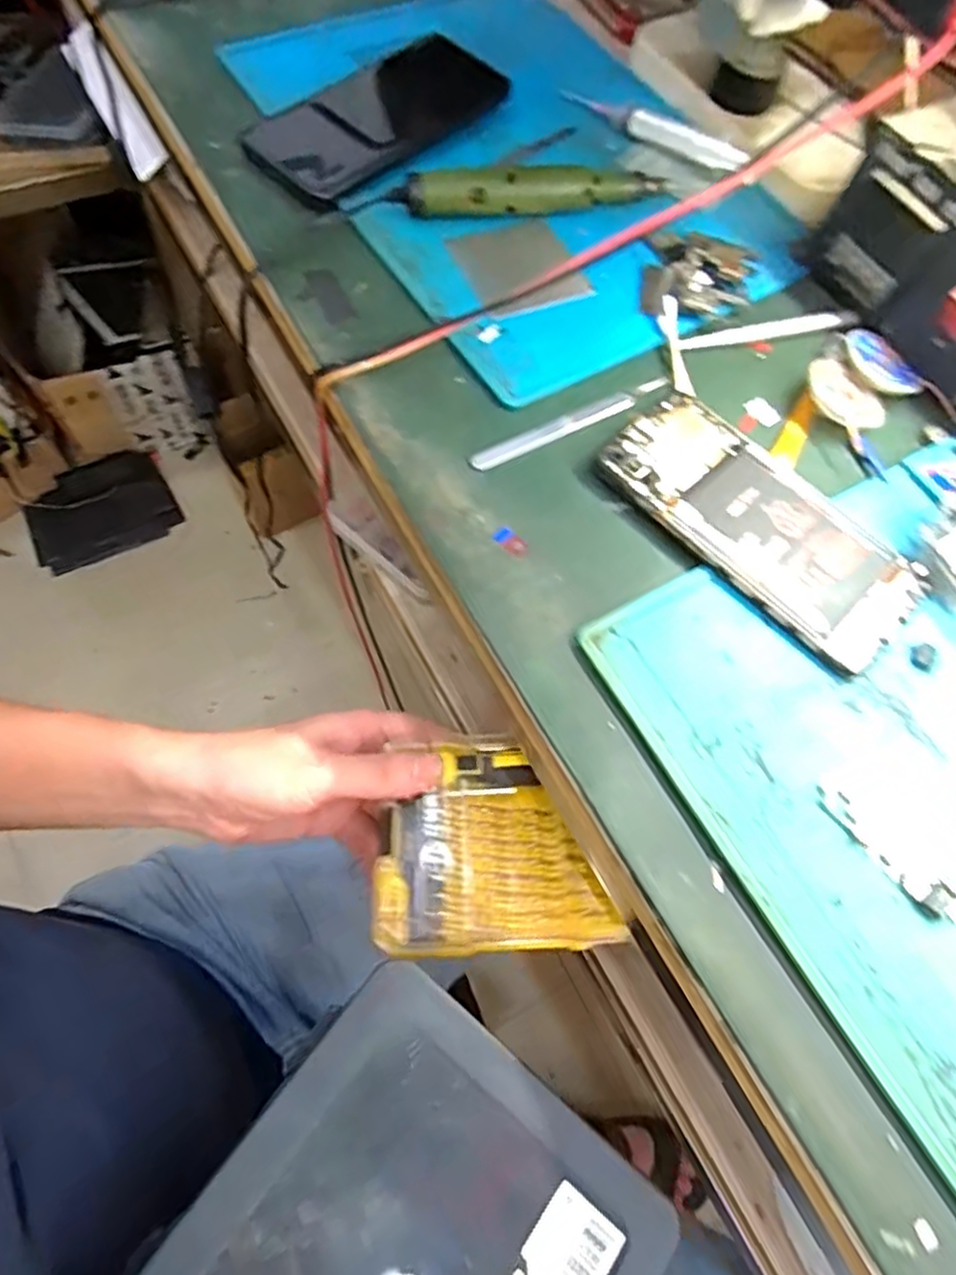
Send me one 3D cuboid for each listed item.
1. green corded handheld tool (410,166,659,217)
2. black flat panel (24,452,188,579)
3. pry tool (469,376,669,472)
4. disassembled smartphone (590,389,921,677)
[{"bbox_3d":[0.034,-0.264,0.414,0.151,0.026,0.016,-8,66,-7],"label":"green corded handheld tool"},{"bbox_3d":[-0.629,-0.212,1.170,0.226,0.016,0.170,-27,81,-10],"label":"black flat panel"},{"bbox_3d":[0.049,-0.111,0.361,0.118,0.004,0.011,-26,70,-15],"label":"pry tool"},{"bbox_3d":[0.135,-0.056,0.337,0.073,0.008,0.155,-41,74,-19],"label":"disassembled smartphone"}]

